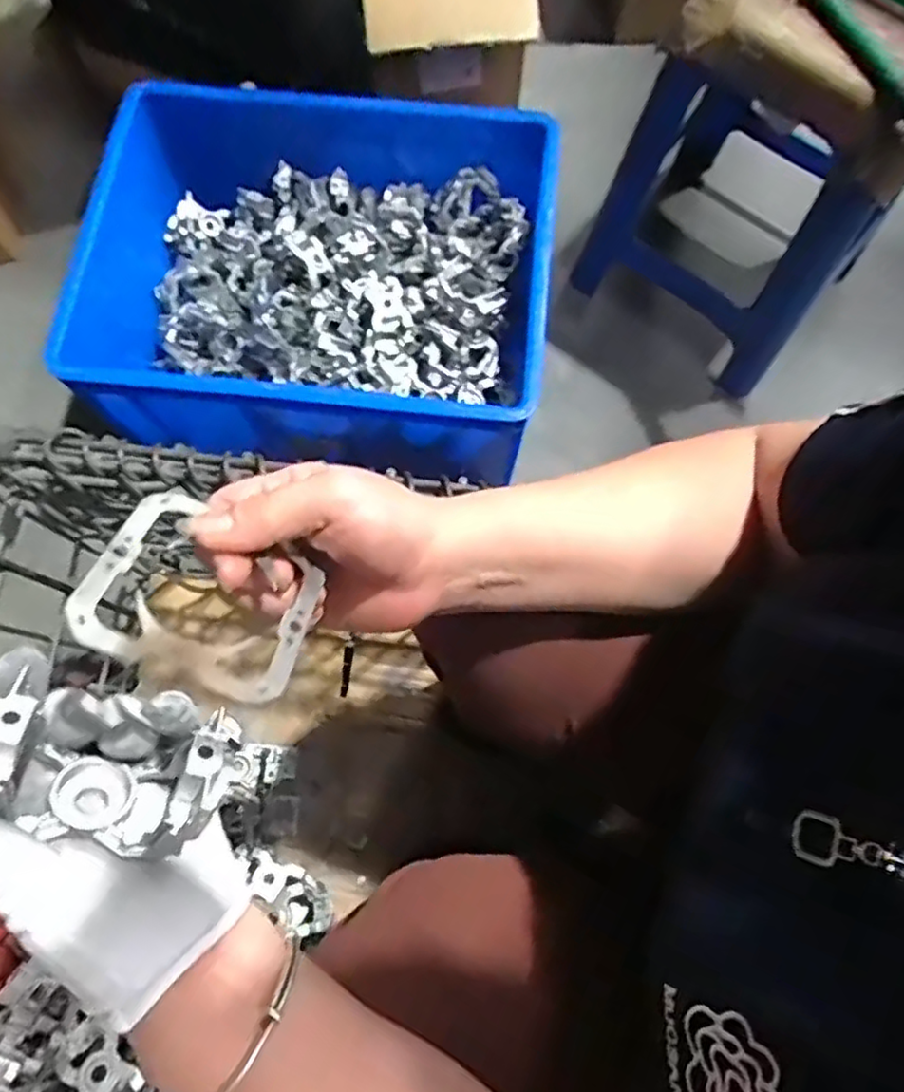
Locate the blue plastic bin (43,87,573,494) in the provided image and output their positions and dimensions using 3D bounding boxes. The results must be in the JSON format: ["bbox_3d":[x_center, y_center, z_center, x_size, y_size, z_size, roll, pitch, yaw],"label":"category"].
[{"bbox_3d":[-0.156,-0.337,0.825,0.533,0.184,0.428,7,75,2],"label":"blue plastic bin"}]

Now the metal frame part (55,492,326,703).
[{"bbox_3d":[-0.089,0.017,0.240,0.076,0.006,0.072,27,41,-16],"label":"metal frame part"}]

